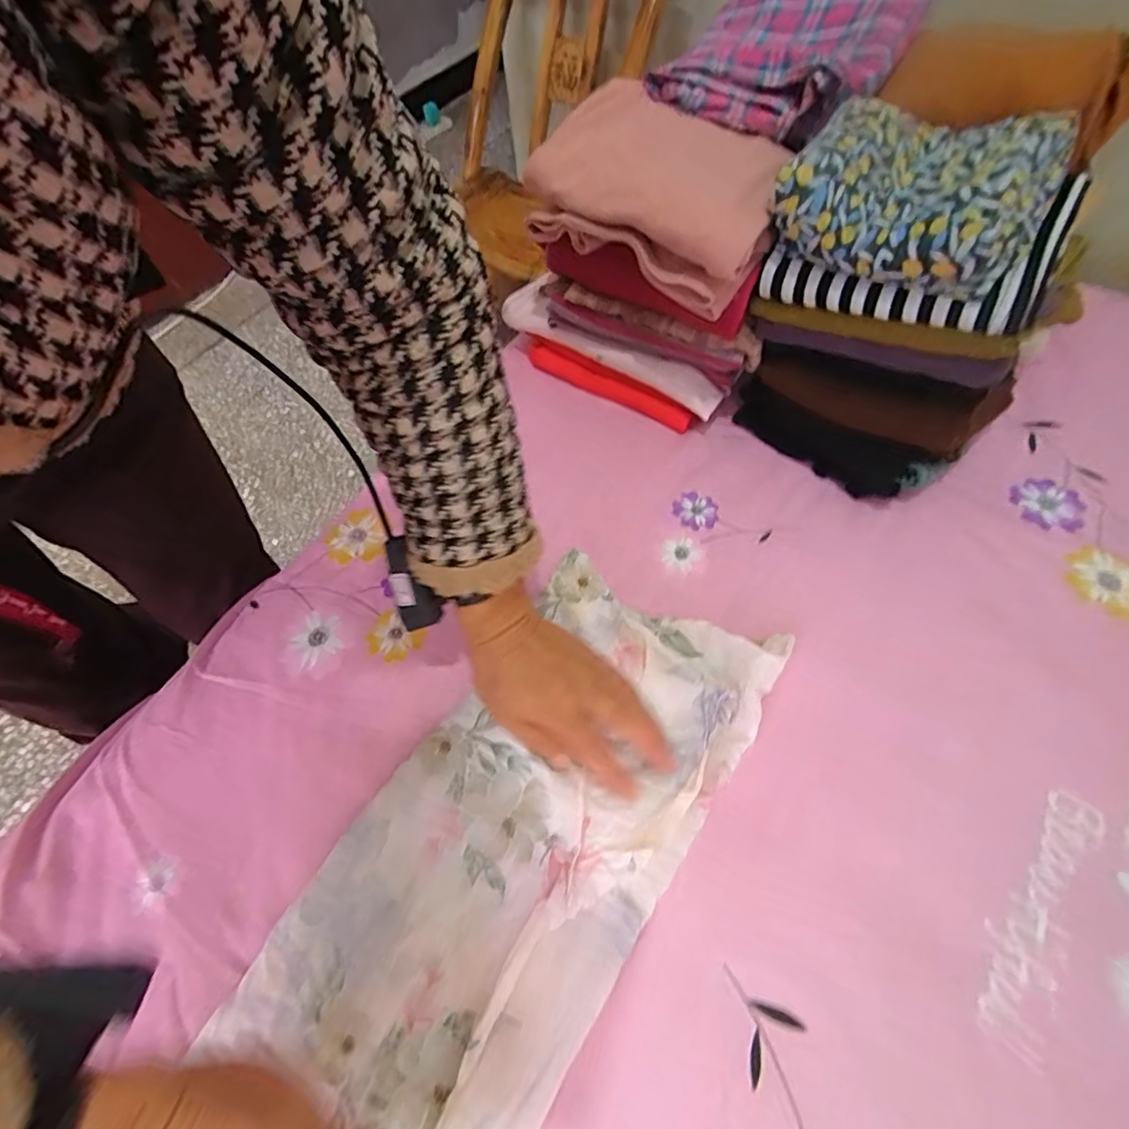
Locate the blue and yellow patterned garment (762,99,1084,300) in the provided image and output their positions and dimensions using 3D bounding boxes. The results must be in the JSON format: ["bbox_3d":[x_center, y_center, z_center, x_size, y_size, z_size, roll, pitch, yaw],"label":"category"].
[{"bbox_3d":[0.270,-0.287,0.425,0.173,0.073,0.127,37,69,22],"label":"blue and yellow patterned garment"}]

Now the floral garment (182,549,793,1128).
[{"bbox_3d":[-0.066,0.246,0.380,0.210,0.037,0.565,31,68,20],"label":"floral garment"}]

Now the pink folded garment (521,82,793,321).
[{"bbox_3d":[0.092,-0.340,0.503,0.225,0.074,0.159,30,67,20],"label":"pink folded garment"}]

